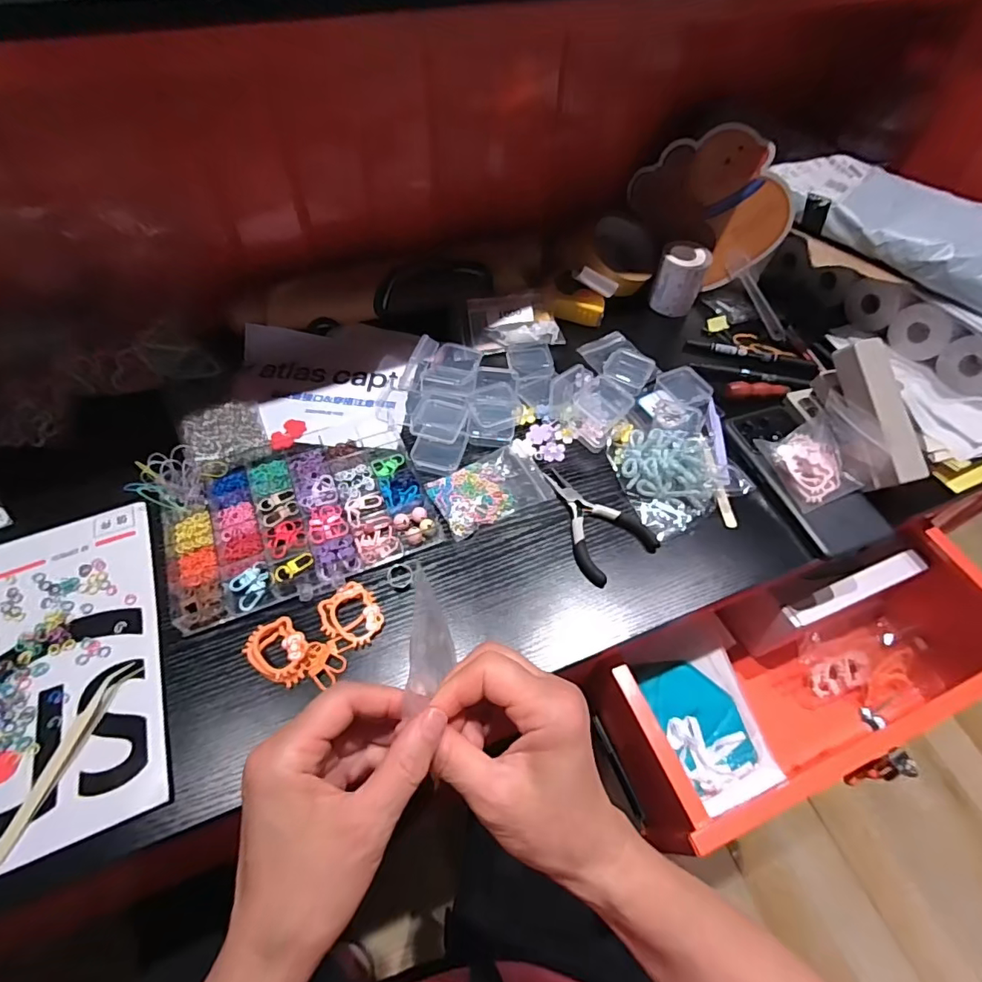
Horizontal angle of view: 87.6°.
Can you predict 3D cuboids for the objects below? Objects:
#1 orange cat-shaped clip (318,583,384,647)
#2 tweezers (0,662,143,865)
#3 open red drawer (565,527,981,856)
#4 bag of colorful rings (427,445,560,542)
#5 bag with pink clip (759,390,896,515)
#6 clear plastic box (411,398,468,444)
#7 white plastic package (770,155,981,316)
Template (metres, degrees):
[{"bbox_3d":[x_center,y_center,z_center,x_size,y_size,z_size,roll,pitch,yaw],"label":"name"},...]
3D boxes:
[{"bbox_3d":[-0.107,0.095,0.394,0.049,0.006,0.042,32,61,17],"label":"orange cat-shaped clip"},{"bbox_3d":[-0.277,0.172,0.335,0.016,0.009,0.120,17,58,9],"label":"tweezers"},{"bbox_3d":[0.311,0.178,0.497,0.409,0.158,0.160,-16,59,-13],"label":"open red drawer"},{"bbox_3d":[0.001,-0.004,0.456,0.105,0.012,0.067,-25,61,-18],"label":"bag of colorful rings"},{"bbox_3d":[0.295,-0.034,0.461,0.074,0.052,0.092,-13,58,-11],"label":"bag with pink clip"},{"bbox_3d":[-0.050,-0.063,0.487,0.048,0.018,0.048,15,57,7],"label":"clear plastic box"},{"bbox_3d":[0.428,-0.261,0.510,0.284,0.049,0.119,38,63,20],"label":"white plastic package"}]

